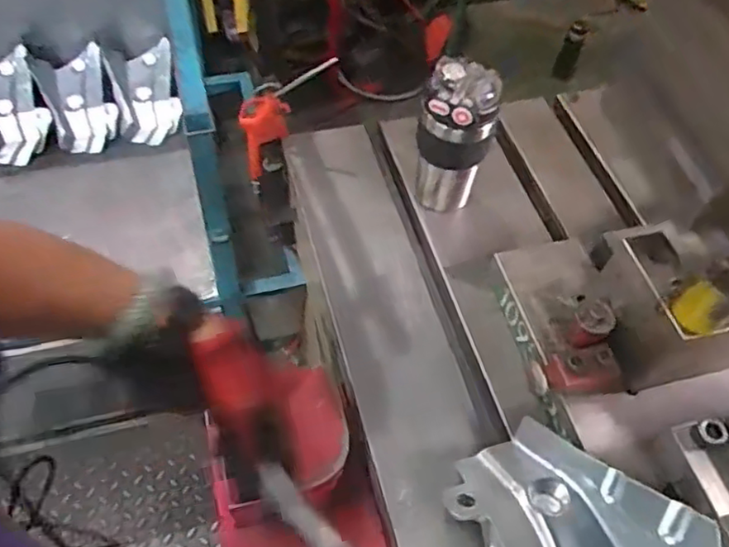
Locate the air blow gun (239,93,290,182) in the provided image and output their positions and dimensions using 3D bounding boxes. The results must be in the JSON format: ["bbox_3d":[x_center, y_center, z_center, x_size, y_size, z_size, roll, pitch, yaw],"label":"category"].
[{"bbox_3d":[-0.134,-0.183,0.839,0.061,0.126,0.023,1,55,-4],"label":"air blow gun"}]

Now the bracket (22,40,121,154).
[{"bbox_3d":[-0.556,-0.331,1.212,0.126,0.138,0.134,-19,59,-17],"label":"bracket"}]

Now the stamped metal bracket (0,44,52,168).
[{"bbox_3d":[-0.675,-0.312,1.168,0.129,0.045,0.206,-21,91,-12],"label":"stamped metal bracket"}]

